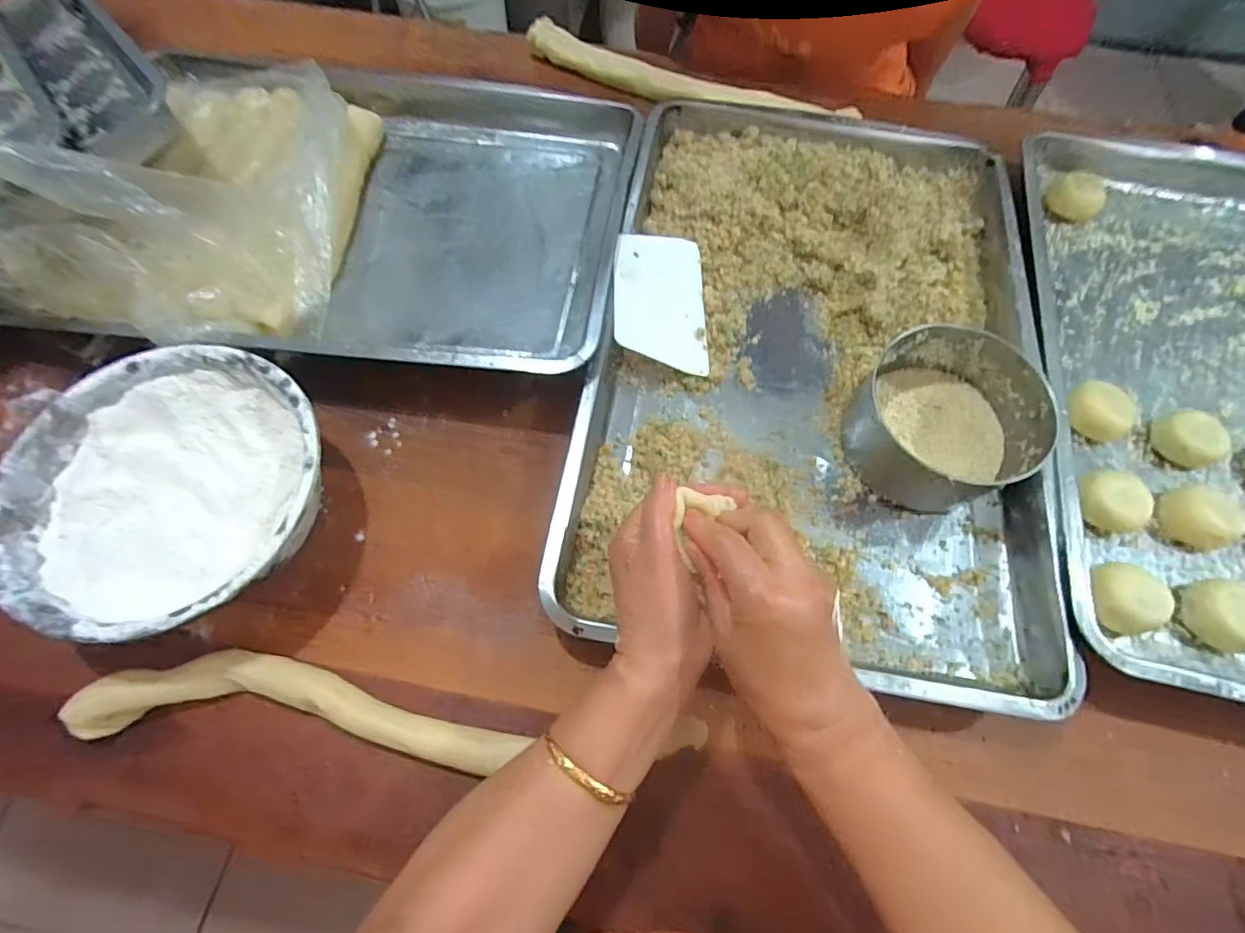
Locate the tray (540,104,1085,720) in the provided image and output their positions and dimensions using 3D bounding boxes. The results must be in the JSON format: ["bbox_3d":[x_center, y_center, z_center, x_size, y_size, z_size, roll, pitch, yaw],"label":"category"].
[{"bbox_3d":[0.178,-0.123,0.507,0.391,0.048,0.600,9,70,3],"label":"tray"}]

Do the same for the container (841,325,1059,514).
[{"bbox_3d":[0.272,-0.041,0.463,0.133,0.072,0.136,1,66,-1],"label":"container"}]

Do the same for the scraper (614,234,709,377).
[{"bbox_3d":[0.036,-0.162,0.522,0.093,0.008,0.143,6,72,-19],"label":"scraper"}]

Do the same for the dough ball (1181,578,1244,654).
[{"bbox_3d":[0.467,0.116,0.421,0.044,0.034,0.054,-3,68,-1],"label":"dough ball"}]

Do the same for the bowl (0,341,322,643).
[{"bbox_3d":[-0.343,0.020,0.432,0.222,0.079,0.217,1,66,-1],"label":"bowl"}]

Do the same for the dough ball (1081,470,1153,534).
[{"bbox_3d":[0.407,0.030,0.454,0.045,0.033,0.051,-12,68,-4],"label":"dough ball"}]

